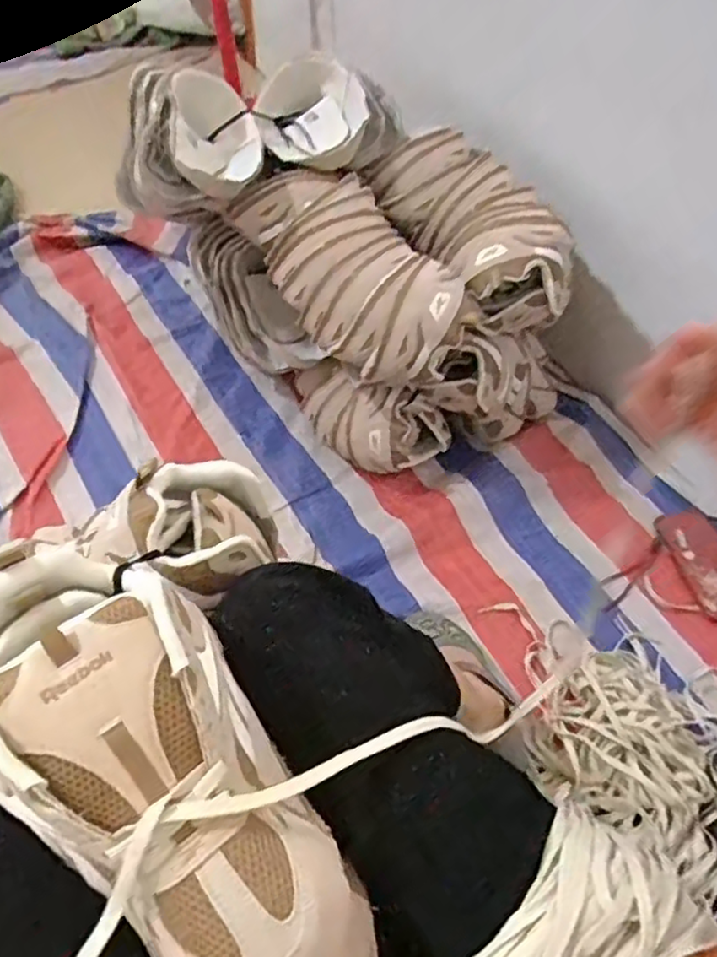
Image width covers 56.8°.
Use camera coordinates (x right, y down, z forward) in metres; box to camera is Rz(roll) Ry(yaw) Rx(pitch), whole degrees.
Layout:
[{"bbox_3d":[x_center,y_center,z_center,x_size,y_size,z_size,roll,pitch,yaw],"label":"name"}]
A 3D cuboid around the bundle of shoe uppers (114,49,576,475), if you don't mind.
[{"bbox_3d":[-0.013,-0.303,0.962,0.614,0.348,0.356,28,56,19],"label":"bundle of shoe uppers"}]

